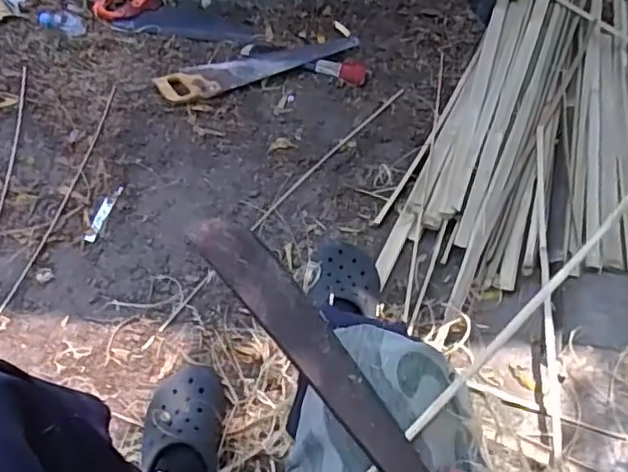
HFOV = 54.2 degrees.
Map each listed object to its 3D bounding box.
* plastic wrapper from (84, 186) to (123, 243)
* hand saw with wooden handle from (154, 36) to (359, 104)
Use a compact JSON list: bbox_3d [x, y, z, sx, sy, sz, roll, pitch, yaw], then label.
[{"bbox_3d":[-0.436,-0.048,1.270,0.026,0.009,0.155,9,52,5],"label":"plastic wrapper"},{"bbox_3d":[-0.133,-0.430,1.540,0.507,0.024,0.111,-17,55,-15],"label":"hand saw with wooden handle"}]

